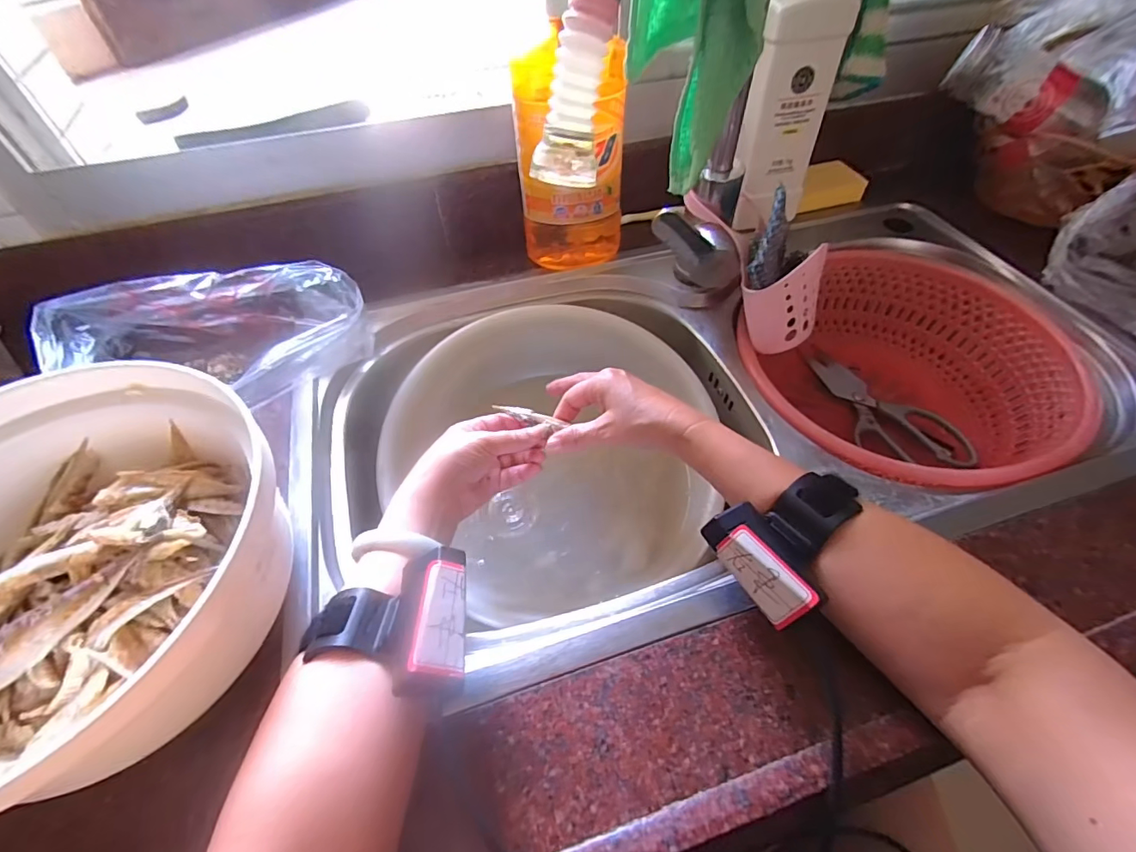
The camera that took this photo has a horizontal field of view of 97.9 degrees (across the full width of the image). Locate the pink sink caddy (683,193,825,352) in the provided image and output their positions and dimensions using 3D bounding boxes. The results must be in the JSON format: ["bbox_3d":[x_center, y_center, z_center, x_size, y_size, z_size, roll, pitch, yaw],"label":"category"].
[{"bbox_3d":[0.177,-0.156,0.459,0.089,0.061,0.173,-40,90,-22],"label":"pink sink caddy"}]

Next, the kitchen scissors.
[{"bbox_3d":[0.337,-0.019,0.547,0.089,0.017,0.200,-21,45,-13],"label":"kitchen scissors"}]

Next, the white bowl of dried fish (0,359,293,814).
[{"bbox_3d":[-0.282,0.073,0.281,0.239,0.095,0.211,-16,54,-11],"label":"white bowl of dried fish"}]

